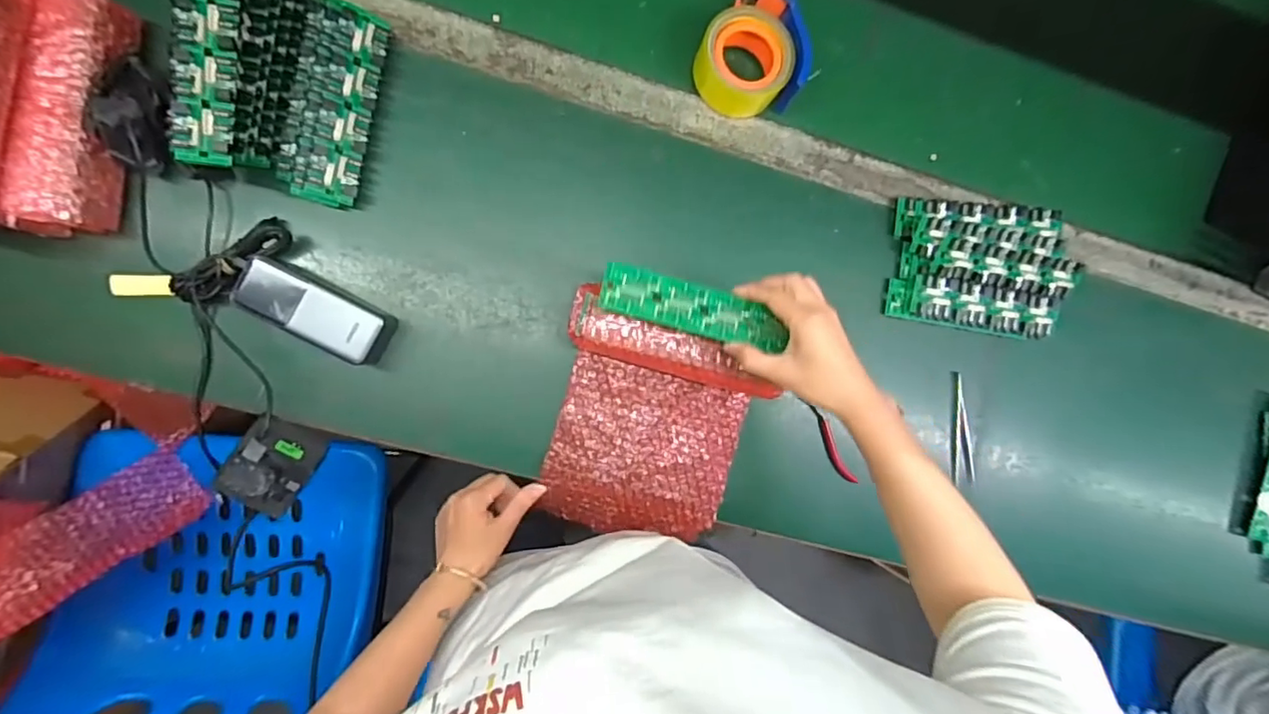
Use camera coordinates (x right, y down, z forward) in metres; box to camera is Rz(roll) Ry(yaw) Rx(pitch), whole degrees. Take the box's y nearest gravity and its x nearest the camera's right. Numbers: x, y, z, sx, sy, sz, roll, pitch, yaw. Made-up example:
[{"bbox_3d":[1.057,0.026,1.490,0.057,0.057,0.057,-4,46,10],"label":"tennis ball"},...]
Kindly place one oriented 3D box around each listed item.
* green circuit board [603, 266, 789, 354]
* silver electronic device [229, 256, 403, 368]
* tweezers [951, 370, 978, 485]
[{"bbox_3d":[0.052,-0.041,0.485,0.161,0.010,0.041,15,88,-9],"label":"green circuit board"},{"bbox_3d":[-0.305,-0.045,0.537,0.133,0.053,0.053,27,86,-8],"label":"silver electronic device"},{"bbox_3d":[0.382,0.082,0.653,0.026,0.015,0.125,0,90,-9],"label":"tweezers"}]

